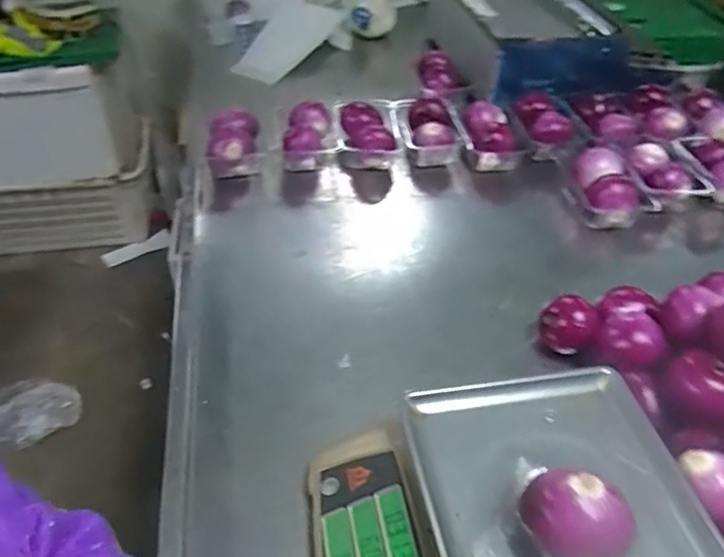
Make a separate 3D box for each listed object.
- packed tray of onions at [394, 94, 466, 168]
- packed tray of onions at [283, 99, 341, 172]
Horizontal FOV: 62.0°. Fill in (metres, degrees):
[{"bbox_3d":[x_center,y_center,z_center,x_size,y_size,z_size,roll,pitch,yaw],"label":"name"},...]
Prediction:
[{"bbox_3d":[0.135,-0.276,1.162,0.119,0.097,0.158,-3,43,-8],"label":"packed tray of onions"},{"bbox_3d":[-0.096,-0.272,1.118,0.100,0.060,0.142,-2,43,-7],"label":"packed tray of onions"}]

